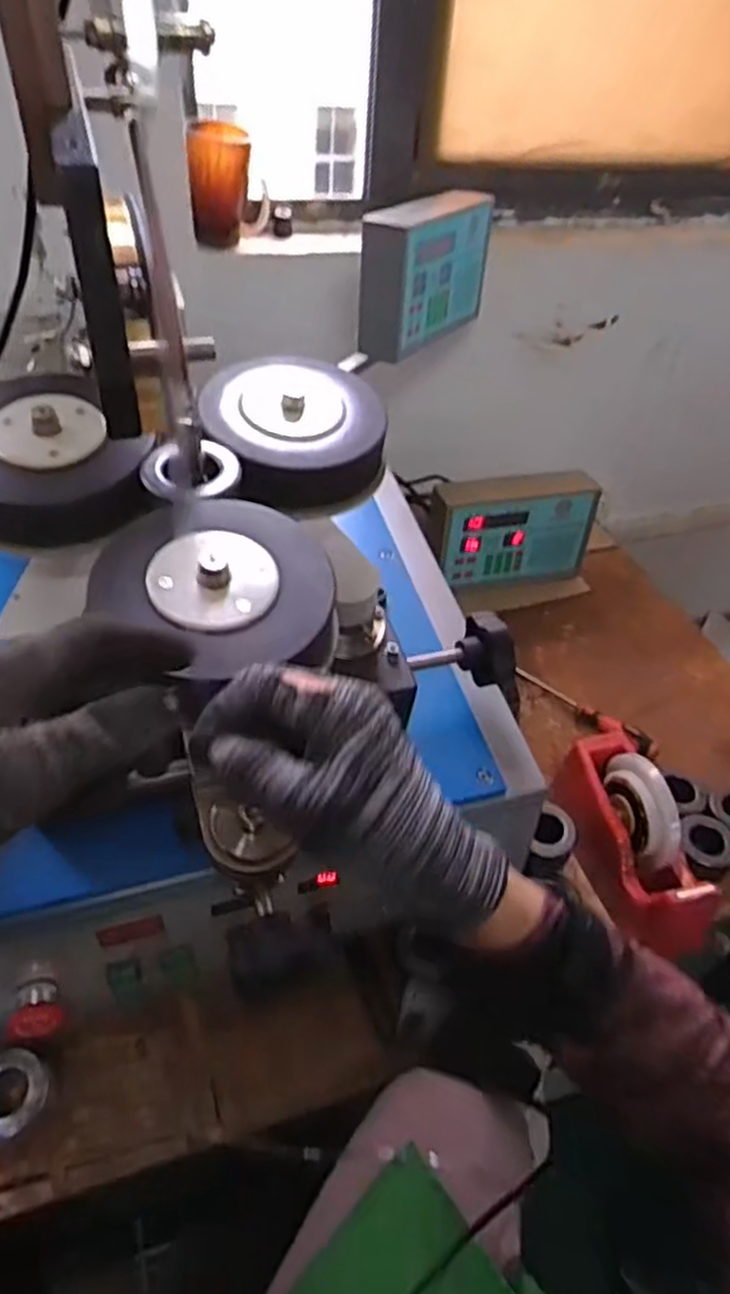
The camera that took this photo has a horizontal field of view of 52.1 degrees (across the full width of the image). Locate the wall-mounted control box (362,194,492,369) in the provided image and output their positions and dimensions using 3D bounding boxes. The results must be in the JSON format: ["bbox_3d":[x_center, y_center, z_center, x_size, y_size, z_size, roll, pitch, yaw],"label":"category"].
[{"bbox_3d":[0.080,-0.464,0.929,0.061,0.147,0.223,29,49,22],"label":"wall-mounted control box"}]

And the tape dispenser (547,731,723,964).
[{"bbox_3d":[0.263,0.186,0.730,0.066,0.102,0.207,-10,47,-15],"label":"tape dispenser"}]

